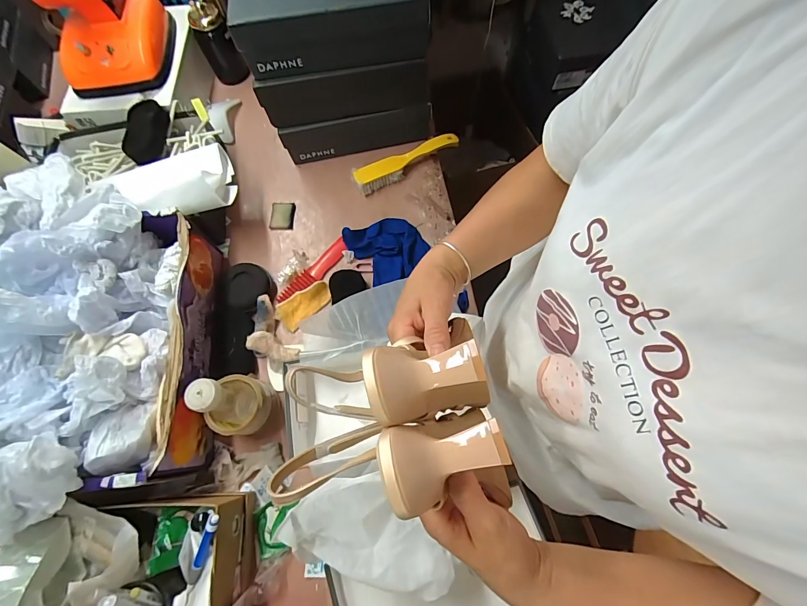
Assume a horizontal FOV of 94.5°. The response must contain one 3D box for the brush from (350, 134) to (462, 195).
[{"bbox_3d":[0.007,-0.287,0.760,0.225,0.041,0.041,-26,71,-7],"label":"brush"}]

